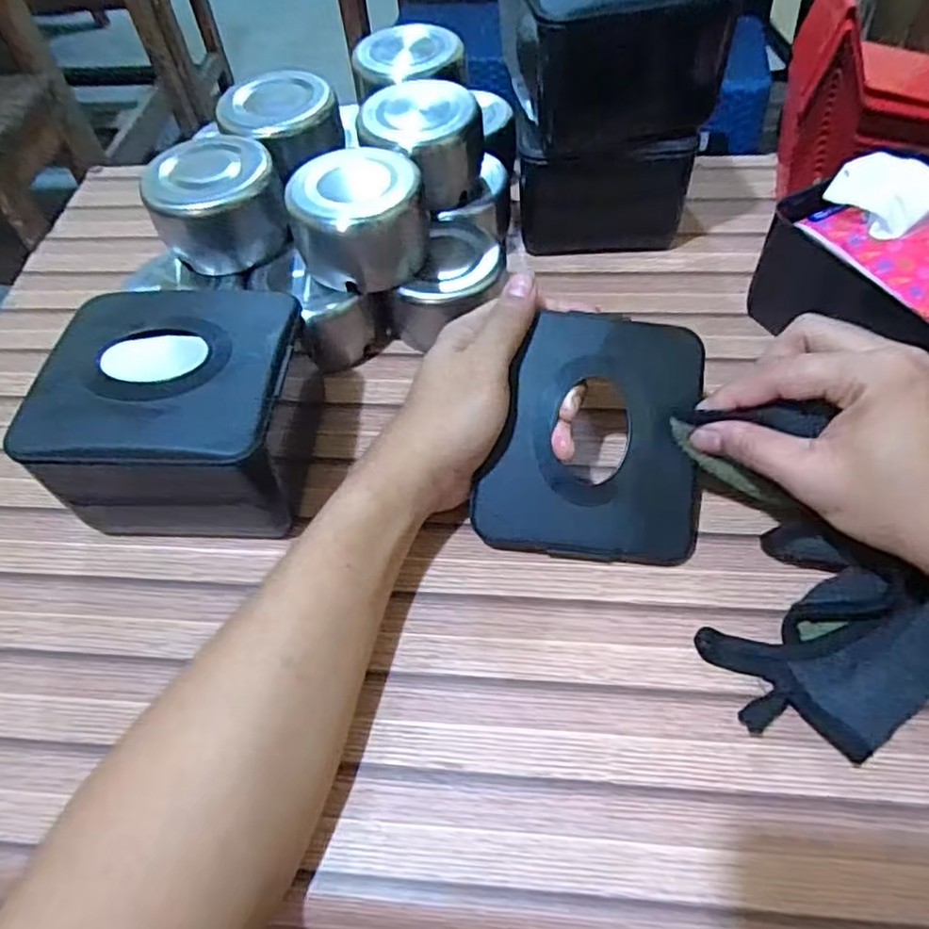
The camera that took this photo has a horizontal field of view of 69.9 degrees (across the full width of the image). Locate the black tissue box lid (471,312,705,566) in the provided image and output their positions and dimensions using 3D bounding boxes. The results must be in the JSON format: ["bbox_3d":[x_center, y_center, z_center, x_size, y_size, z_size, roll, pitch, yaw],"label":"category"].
[{"bbox_3d":[0.069,-0.015,0.351,0.113,0.013,0.127,6,84,0],"label":"black tissue box lid"}]

